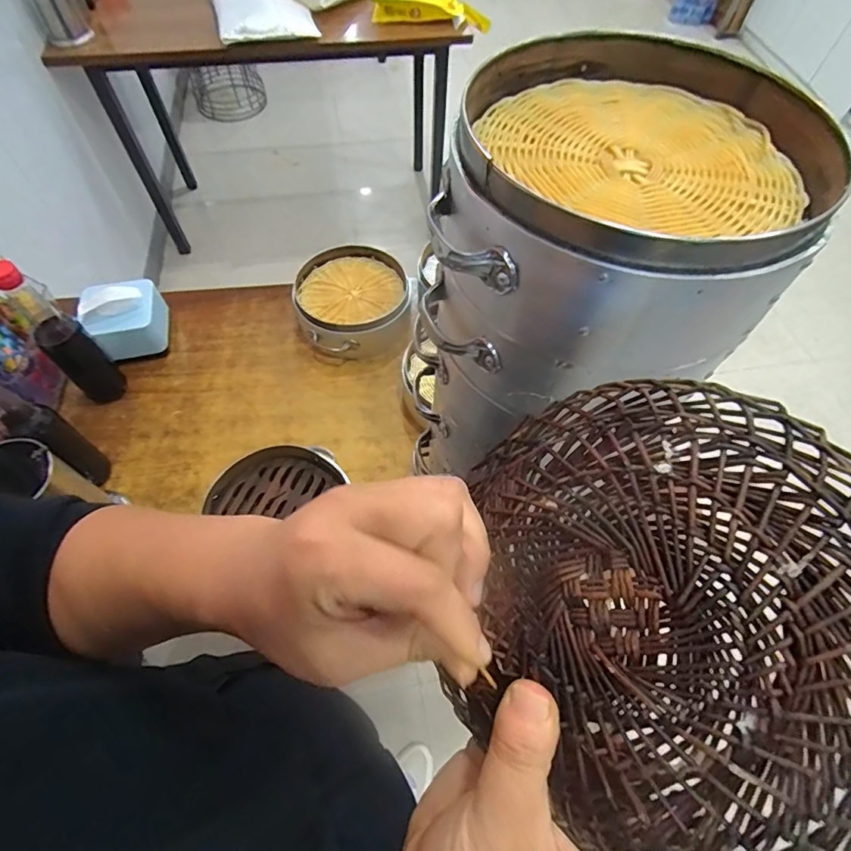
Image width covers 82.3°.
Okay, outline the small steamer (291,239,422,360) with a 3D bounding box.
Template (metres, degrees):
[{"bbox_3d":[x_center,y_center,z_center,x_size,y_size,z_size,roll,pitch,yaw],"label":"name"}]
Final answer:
[{"bbox_3d":[-0.121,-0.213,0.834,0.196,0.064,0.197,-15,62,-10],"label":"small steamer"}]

